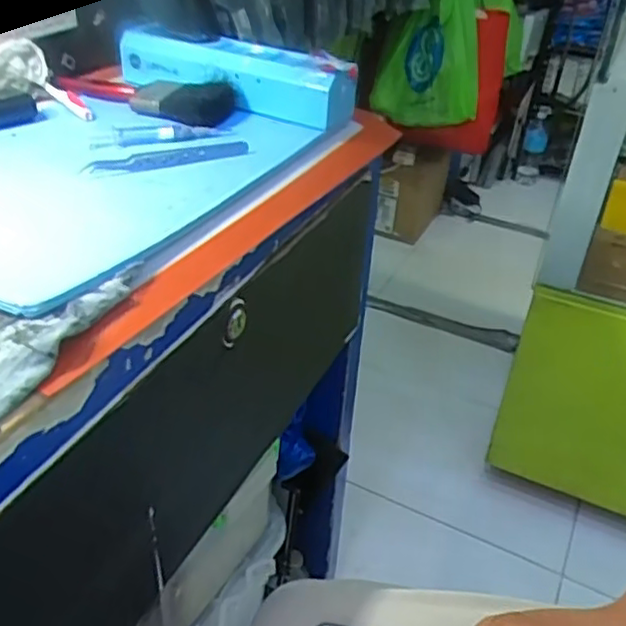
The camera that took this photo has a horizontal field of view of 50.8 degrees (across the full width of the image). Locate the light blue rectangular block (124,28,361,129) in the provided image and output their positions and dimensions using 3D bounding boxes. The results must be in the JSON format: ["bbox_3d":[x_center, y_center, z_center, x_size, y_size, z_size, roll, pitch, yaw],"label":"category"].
[{"bbox_3d":[-0.071,-0.204,0.556,0.220,0.046,0.053,16,38,17],"label":"light blue rectangular block"}]

